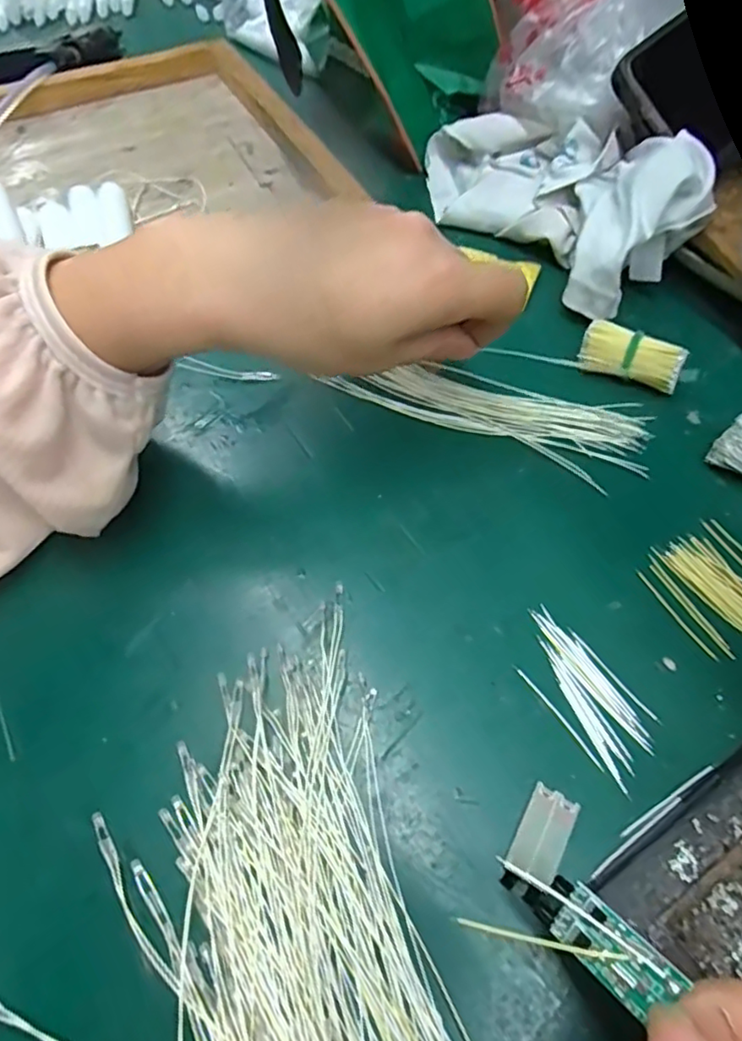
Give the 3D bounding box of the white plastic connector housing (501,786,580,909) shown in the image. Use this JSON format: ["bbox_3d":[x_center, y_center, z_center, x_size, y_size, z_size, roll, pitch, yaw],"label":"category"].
[{"bbox_3d":[0.059,0.113,0.208,0.017,0.005,0.036,28,63,18],"label":"white plastic connector housing"}]

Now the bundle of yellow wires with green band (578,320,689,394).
[{"bbox_3d":[0.137,-0.085,0.315,0.051,0.023,0.020,16,60,12],"label":"bundle of yellow wires with green band"}]

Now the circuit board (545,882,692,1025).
[{"bbox_3d":[0.063,0.113,0.156,0.029,0.004,0.016,33,91,39],"label":"circuit board"}]

